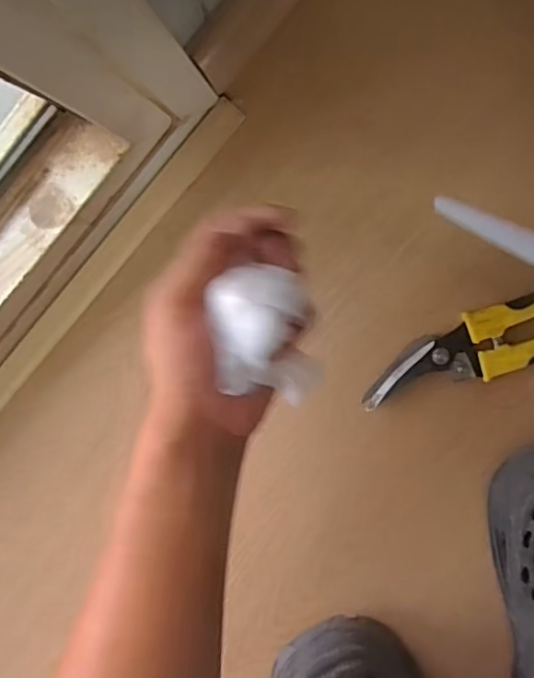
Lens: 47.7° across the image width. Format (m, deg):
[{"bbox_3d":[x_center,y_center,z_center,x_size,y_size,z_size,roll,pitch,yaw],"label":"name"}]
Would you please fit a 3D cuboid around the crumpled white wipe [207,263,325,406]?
[{"bbox_3d":[0.000,0.001,0.323,0.050,0.035,0.075,-10,95,6],"label":"crumpled white wipe"}]

